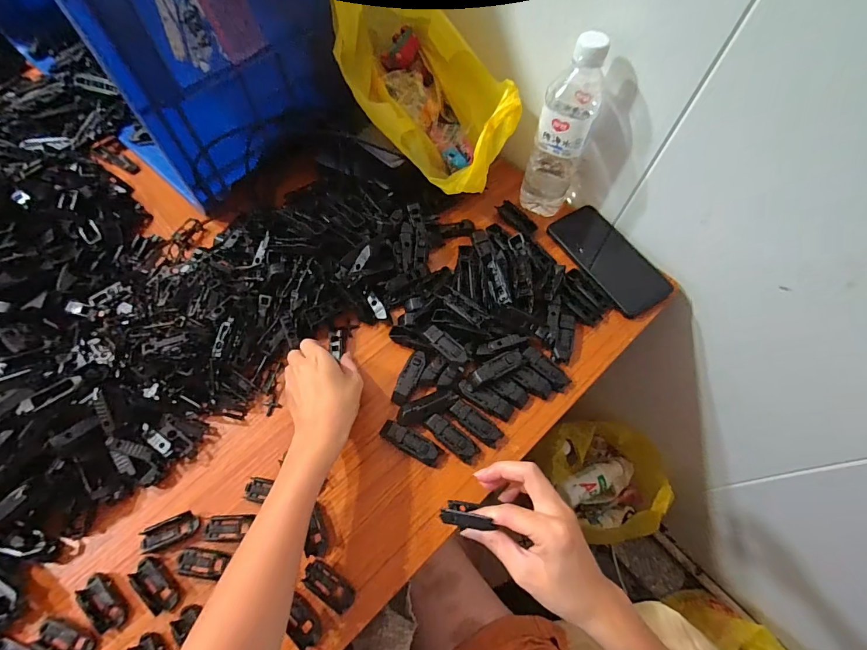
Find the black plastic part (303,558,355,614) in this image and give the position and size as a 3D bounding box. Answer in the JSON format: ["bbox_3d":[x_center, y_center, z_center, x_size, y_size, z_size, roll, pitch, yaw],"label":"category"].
[{"bbox_3d":[-0.093,0.232,0.350,0.050,0.004,0.021,31,67,14],"label":"black plastic part"}]

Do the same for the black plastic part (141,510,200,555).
[{"bbox_3d":[-0.245,0.191,0.366,0.048,0.007,0.022,-22,66,-12],"label":"black plastic part"}]

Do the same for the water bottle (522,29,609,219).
[{"bbox_3d":[0.157,-0.227,0.476,0.066,0.206,0.065,28,66,13],"label":"water bottle"}]

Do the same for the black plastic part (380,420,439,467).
[{"bbox_3d":[-0.025,0.121,0.405,0.066,0.014,0.020,28,66,13],"label":"black plastic part"}]

